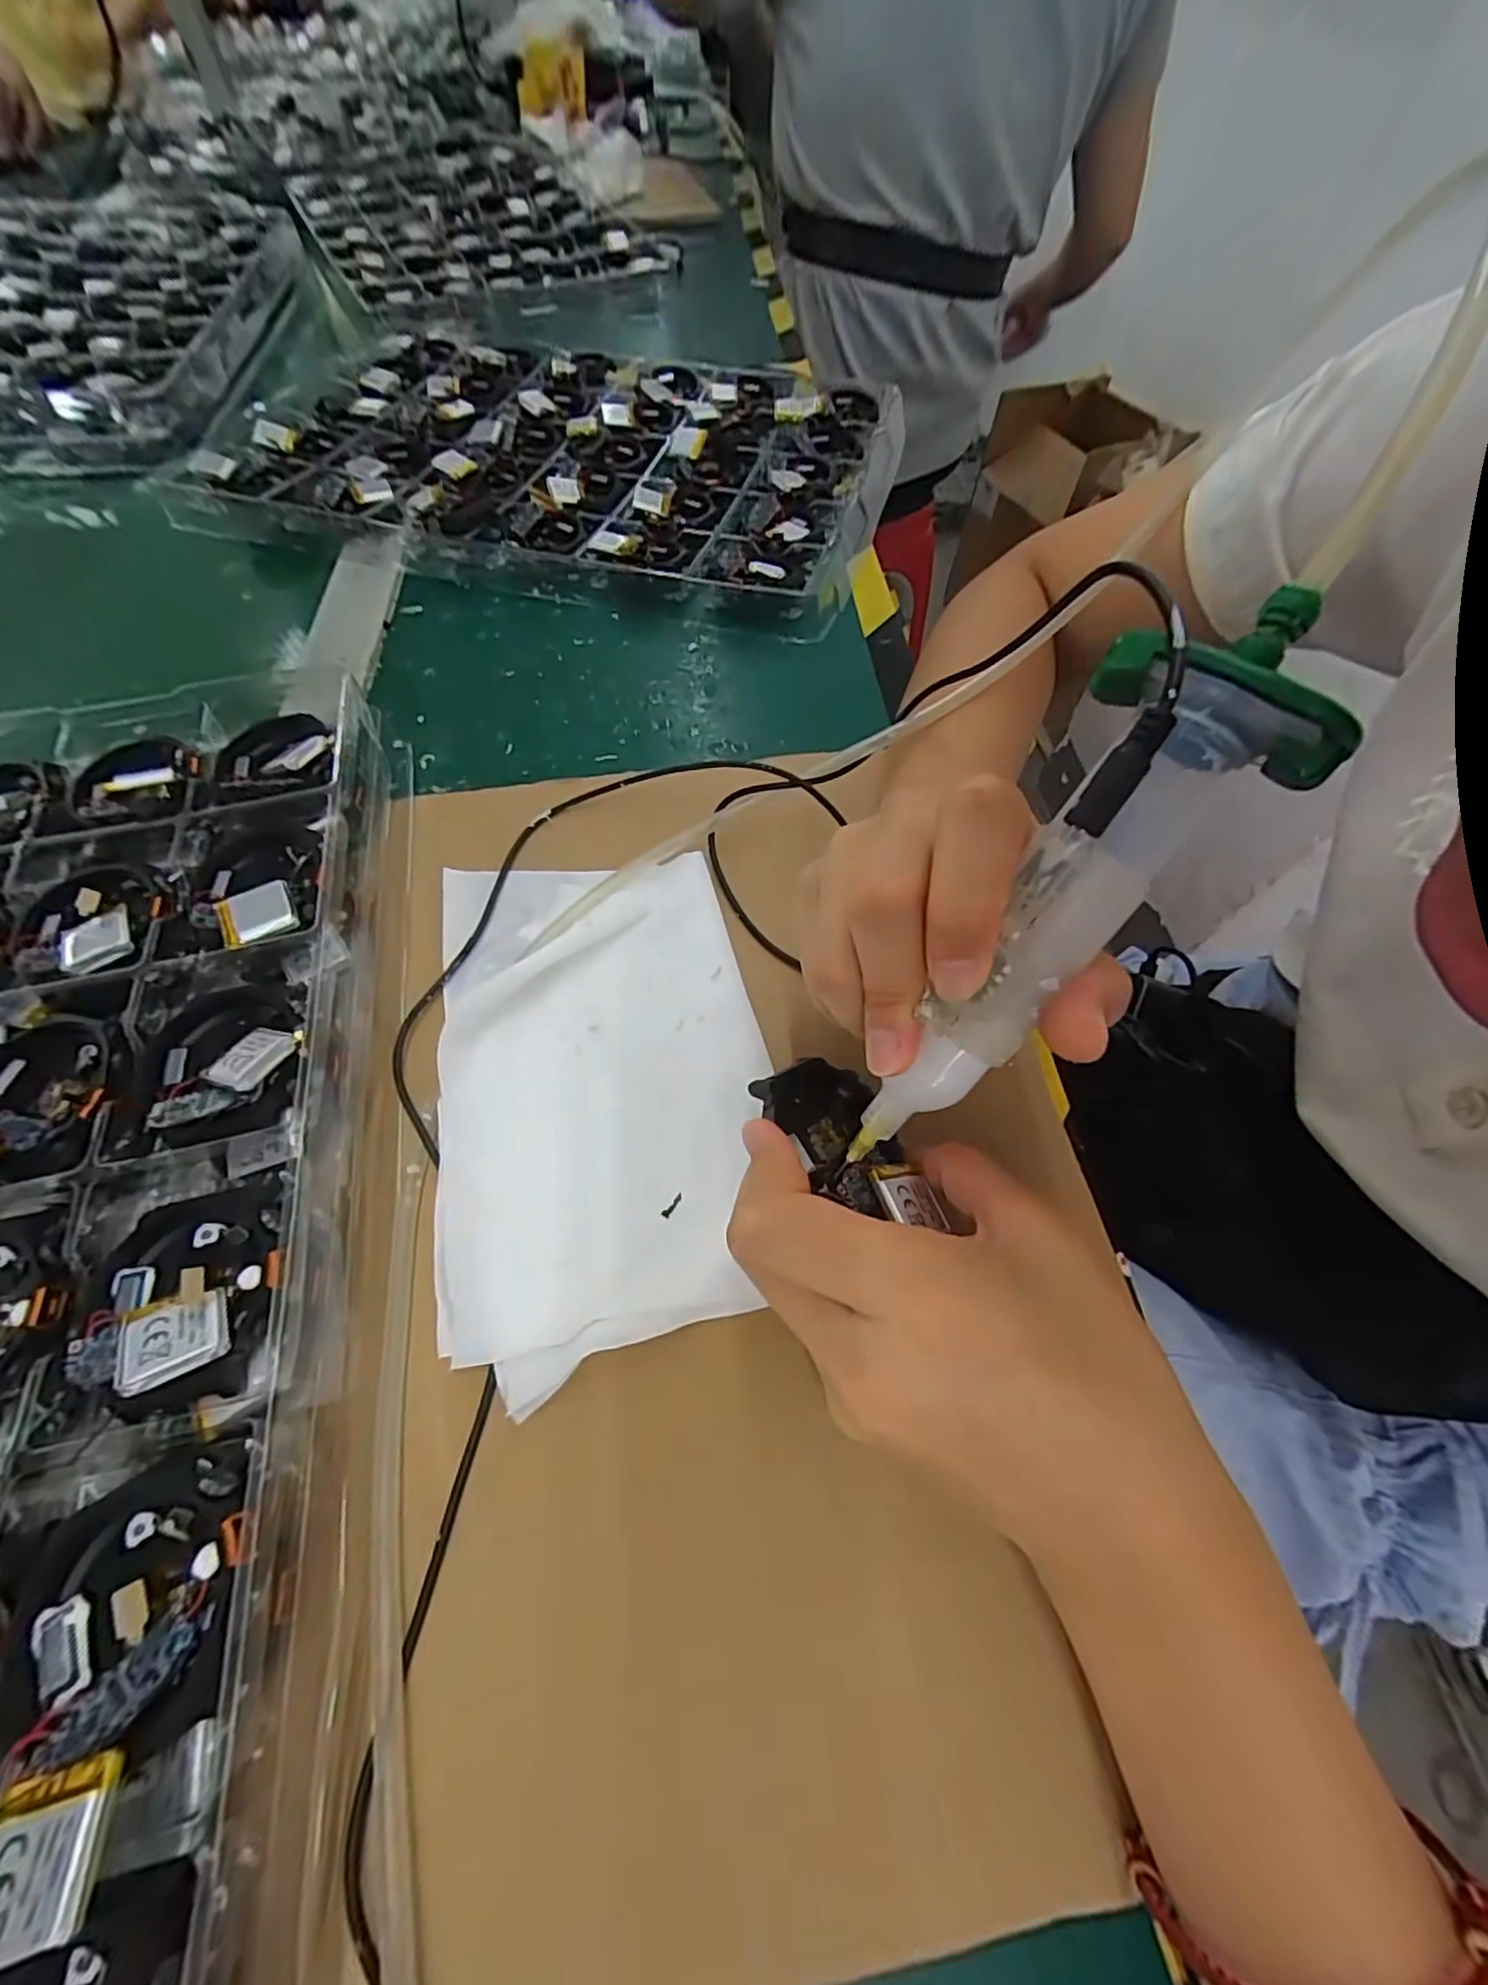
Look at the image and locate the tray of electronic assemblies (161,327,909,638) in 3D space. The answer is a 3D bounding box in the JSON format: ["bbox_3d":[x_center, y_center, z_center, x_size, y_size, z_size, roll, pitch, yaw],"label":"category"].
[{"bbox_3d":[-0.131,-0.389,0.451,0.455,0.024,0.294,15,62,7],"label":"tray of electronic assemblies"}]

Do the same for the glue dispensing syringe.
[{"bbox_3d":[0.072,-0.020,0.142,0.045,0.020,0.143,37,104,17],"label":"glue dispensing syringe"}]

